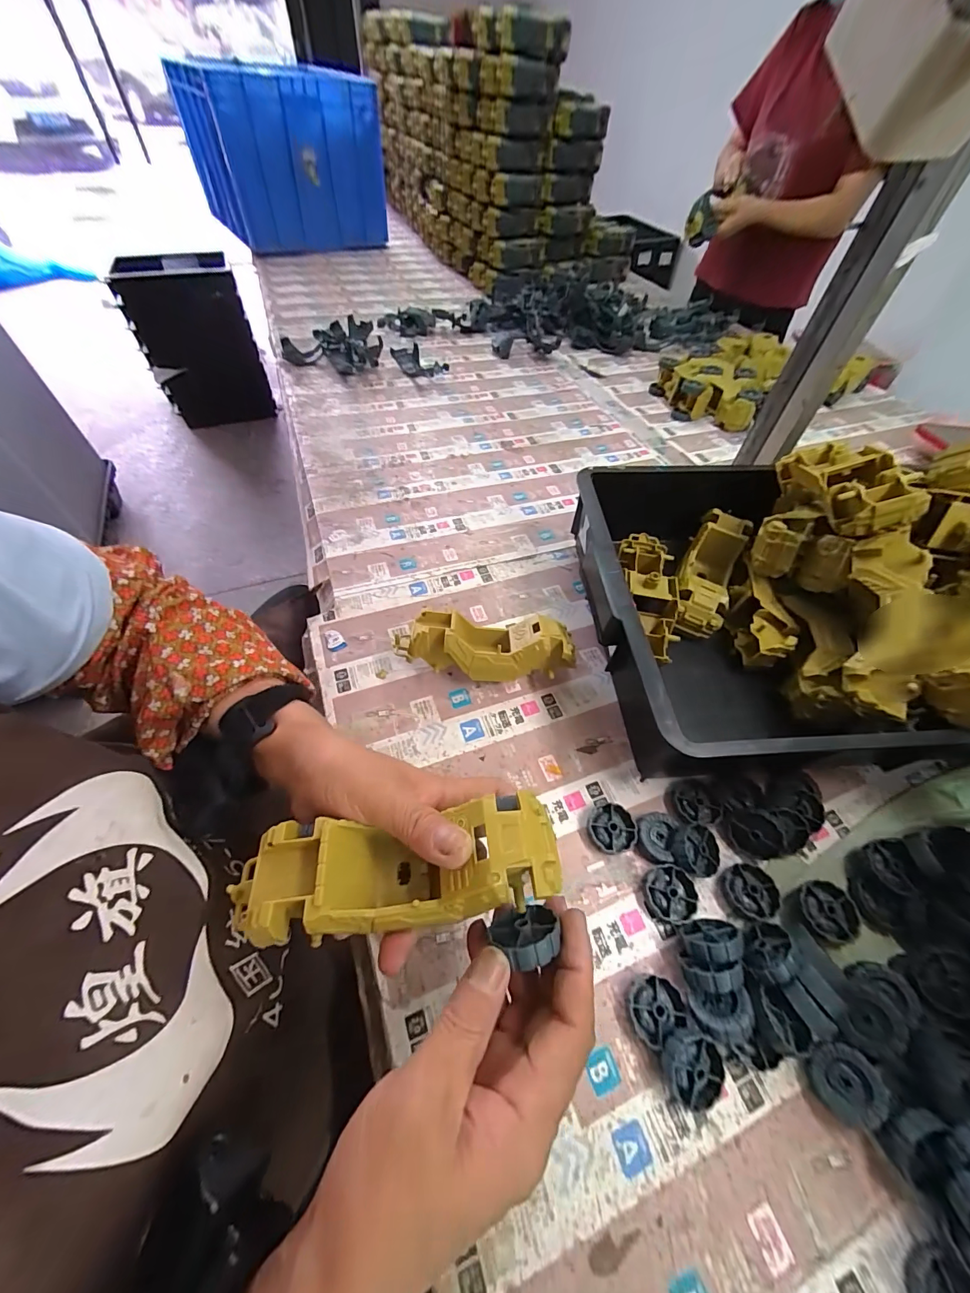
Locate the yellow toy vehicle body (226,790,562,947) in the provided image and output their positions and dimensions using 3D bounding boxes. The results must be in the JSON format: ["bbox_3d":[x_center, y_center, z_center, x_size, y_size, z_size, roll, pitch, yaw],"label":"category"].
[{"bbox_3d":[-0.050,0.117,0.231,0.173,0.049,0.067,-8,54,-1],"label":"yellow toy vehicle body"}]

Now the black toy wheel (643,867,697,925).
[{"bbox_3d":[0.143,0.192,0.327,0.038,0.012,0.037,2,53,-3],"label":"black toy wheel"}]

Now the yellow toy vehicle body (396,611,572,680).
[{"bbox_3d":[-0.002,0.003,0.417,0.168,0.063,0.057,3,53,-2],"label":"yellow toy vehicle body"}]

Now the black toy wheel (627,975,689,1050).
[{"bbox_3d":[0.116,0.245,0.285,0.038,0.019,0.032,-19,57,-17],"label":"black toy wheel"}]

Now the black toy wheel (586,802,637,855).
[{"bbox_3d":[0.107,0.153,0.353,0.038,0.011,0.037,2,53,-3],"label":"black toy wheel"}]

